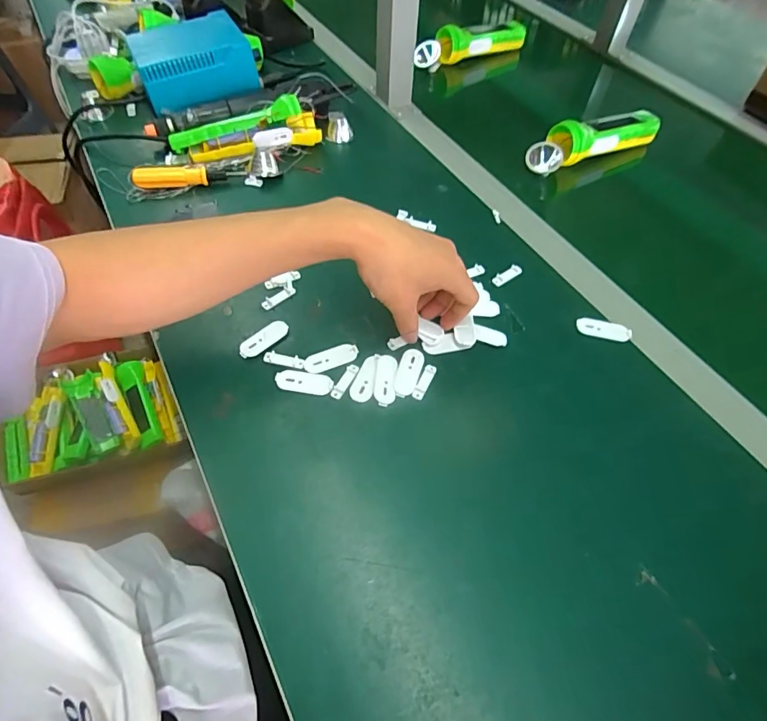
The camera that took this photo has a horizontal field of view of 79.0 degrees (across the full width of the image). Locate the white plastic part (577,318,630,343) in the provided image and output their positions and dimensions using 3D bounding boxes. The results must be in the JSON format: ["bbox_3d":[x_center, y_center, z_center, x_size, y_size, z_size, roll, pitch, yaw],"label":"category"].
[{"bbox_3d":[0.212,-0.031,0.448,0.049,0.004,0.020,17,57,9],"label":"white plastic part"}]

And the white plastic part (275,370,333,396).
[{"bbox_3d":[-0.068,0.018,0.402,0.049,0.004,0.020,9,56,4],"label":"white plastic part"}]

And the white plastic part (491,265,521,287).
[{"bbox_3d":[0.129,-0.090,0.484,0.038,0.004,0.012,-29,60,-23],"label":"white plastic part"}]

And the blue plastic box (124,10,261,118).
[{"bbox_3d":[-0.249,-0.386,0.597,0.138,0.055,0.129,-26,60,-18],"label":"blue plastic box"}]

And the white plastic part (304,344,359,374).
[{"bbox_3d":[-0.047,-0.002,0.420,0.049,0.005,0.020,-17,58,-13],"label":"white plastic part"}]

